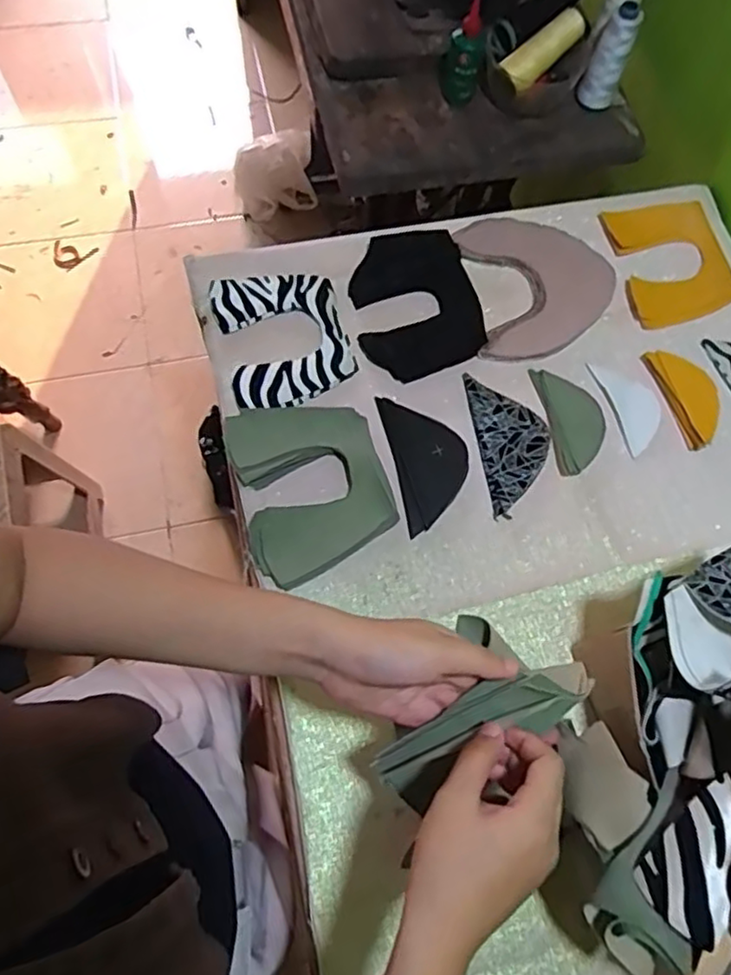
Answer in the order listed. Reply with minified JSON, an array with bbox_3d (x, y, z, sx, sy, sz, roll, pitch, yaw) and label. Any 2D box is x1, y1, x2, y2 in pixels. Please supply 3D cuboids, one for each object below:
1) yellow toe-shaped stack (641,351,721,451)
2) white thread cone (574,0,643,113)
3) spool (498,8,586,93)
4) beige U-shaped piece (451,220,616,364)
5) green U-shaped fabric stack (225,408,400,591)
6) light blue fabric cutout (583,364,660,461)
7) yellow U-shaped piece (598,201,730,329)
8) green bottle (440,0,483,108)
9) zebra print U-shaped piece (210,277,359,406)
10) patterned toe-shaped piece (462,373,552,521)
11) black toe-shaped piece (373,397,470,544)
[{"bbox_3d":[0.331,-0.097,0.666,0.046,0.020,0.112,-15,69,-7],"label":"yellow toe-shaped stack"},{"bbox_3d":[0.290,-0.512,0.782,0.043,0.110,0.043,22,69,7],"label":"white thread cone"},{"bbox_3d":[0.216,-0.524,0.787,0.106,0.035,0.034,-38,72,7],"label":"spool"},{"bbox_3d":[0.192,-0.218,0.705,0.161,0.023,0.162,-8,68,-5],"label":"beige U-shaped piece"},{"bbox_3d":[-0.048,-0.002,0.612,0.133,0.022,0.167,-15,69,-7],"label":"green U-shaped fabric stack"},{"bbox_3d":[0.273,-0.085,0.669,0.052,0.004,0.104,-15,69,-7],"label":"light blue fabric cutout"},{"bbox_3d":[0.341,-0.255,0.729,0.120,0.016,0.145,-12,69,-6],"label":"yellow U-shaped piece"},{"bbox_3d":[0.118,-0.523,0.783,0.047,0.100,0.047,5,68,1],"label":"green bottle"},{"bbox_3d":[-0.083,-0.157,0.674,0.126,0.013,0.153,-16,69,-8],"label":"zebra print U-shaped piece"},{"bbox_3d":[0.147,-0.046,0.645,0.069,0.004,0.148,-7,68,-4],"label":"patterned toe-shaped piece"},{"bbox_3d":[0.062,-0.028,0.635,0.071,0.004,0.139,-11,69,-6],"label":"black toe-shaped piece"}]

